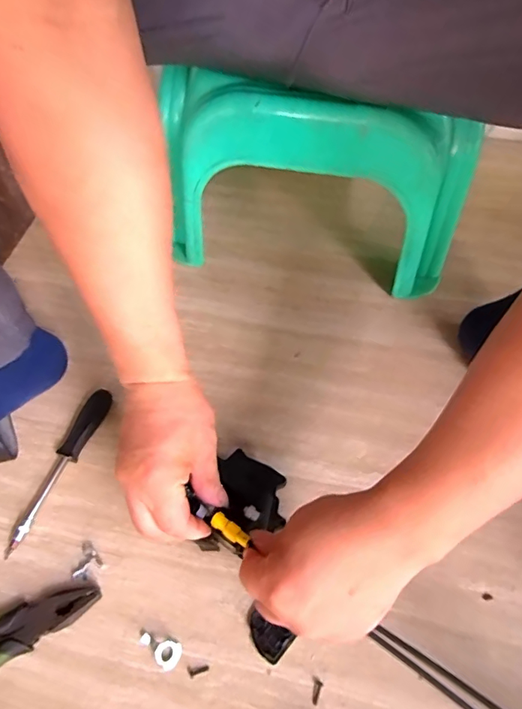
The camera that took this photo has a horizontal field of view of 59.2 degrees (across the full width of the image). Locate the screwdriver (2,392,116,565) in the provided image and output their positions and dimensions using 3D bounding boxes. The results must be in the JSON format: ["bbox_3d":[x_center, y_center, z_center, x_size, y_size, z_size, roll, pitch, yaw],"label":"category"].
[{"bbox_3d":[-0.198,0.109,0.454,0.028,0.017,0.170,16,59,9],"label":"screwdriver"}]

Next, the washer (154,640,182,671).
[{"bbox_3d":[-0.075,0.242,0.372,0.021,0.007,0.021,26,61,15],"label":"washer"}]

